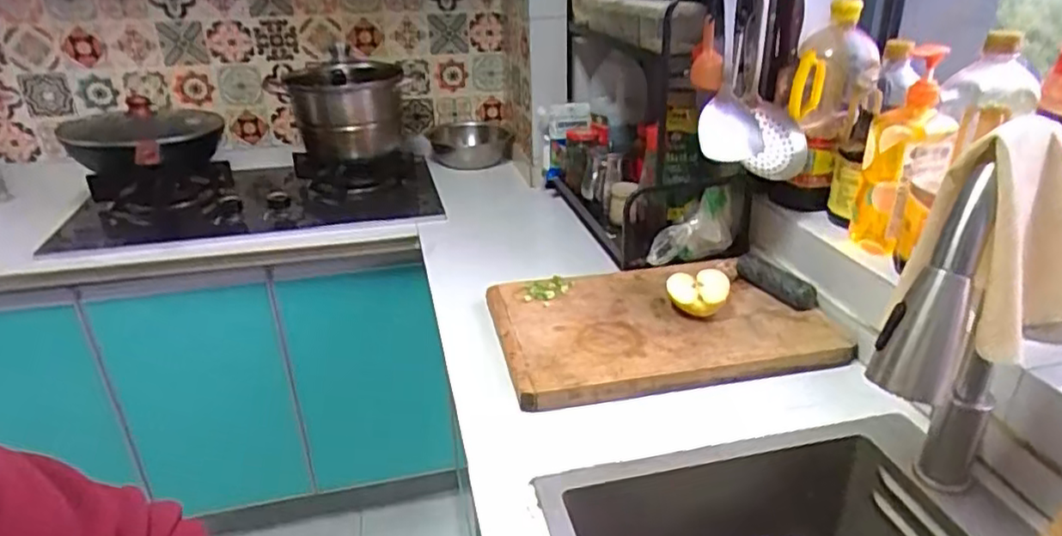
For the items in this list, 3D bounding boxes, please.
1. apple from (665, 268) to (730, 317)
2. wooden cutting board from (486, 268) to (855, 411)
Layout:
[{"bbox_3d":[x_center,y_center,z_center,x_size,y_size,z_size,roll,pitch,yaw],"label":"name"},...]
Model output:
[{"bbox_3d":[0.242,0.036,0.950,0.088,0.045,0.076,6,27,14],"label":"apple"},{"bbox_3d":[0.180,0.076,0.947,0.458,0.045,0.290,-7,27,-11],"label":"wooden cutting board"}]

